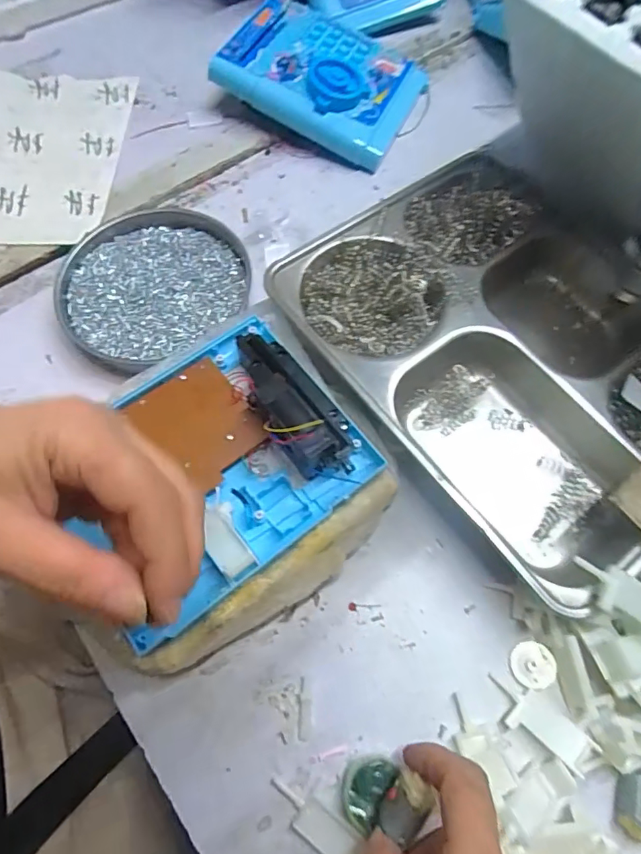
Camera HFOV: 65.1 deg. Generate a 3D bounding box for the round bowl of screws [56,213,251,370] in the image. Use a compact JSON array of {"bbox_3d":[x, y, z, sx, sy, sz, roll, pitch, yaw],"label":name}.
[{"bbox_3d":[-0.123,-0.106,0.374,0.136,0.016,0.123,-36,71,-14],"label":"round bowl of screws"}]

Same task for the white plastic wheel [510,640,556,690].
[{"bbox_3d":[0.118,0.132,0.278,0.022,0.004,0.023,-9,63,17],"label":"white plastic wheel"}]

